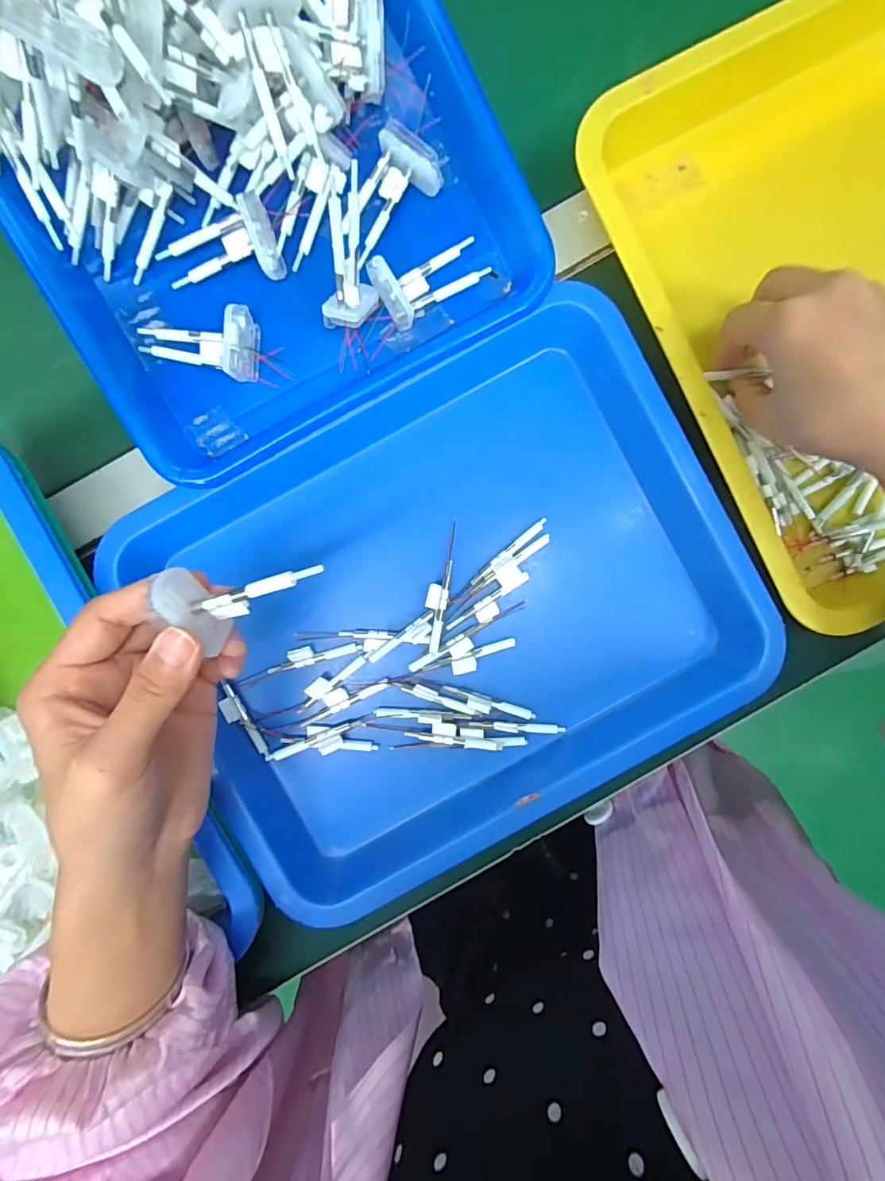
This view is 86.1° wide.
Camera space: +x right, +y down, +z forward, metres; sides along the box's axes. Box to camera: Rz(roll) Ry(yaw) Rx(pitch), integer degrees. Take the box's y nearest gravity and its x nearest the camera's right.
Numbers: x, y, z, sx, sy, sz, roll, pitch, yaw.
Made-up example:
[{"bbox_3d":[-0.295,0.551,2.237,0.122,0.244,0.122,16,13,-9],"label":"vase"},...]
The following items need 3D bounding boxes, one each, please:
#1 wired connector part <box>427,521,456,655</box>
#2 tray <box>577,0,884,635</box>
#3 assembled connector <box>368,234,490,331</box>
[{"bbox_3d":[-0.002,-0.002,0.292,0.013,0.005,0.081,10,81,-4],"label":"wired connector part"},{"bbox_3d":[0.261,-0.172,0.285,0.280,0.046,0.335,-24,91,0],"label":"tray"},{"bbox_3d":[-0.005,-0.175,0.270,0.065,0.012,0.037,-26,96,-14],"label":"assembled connector"}]

